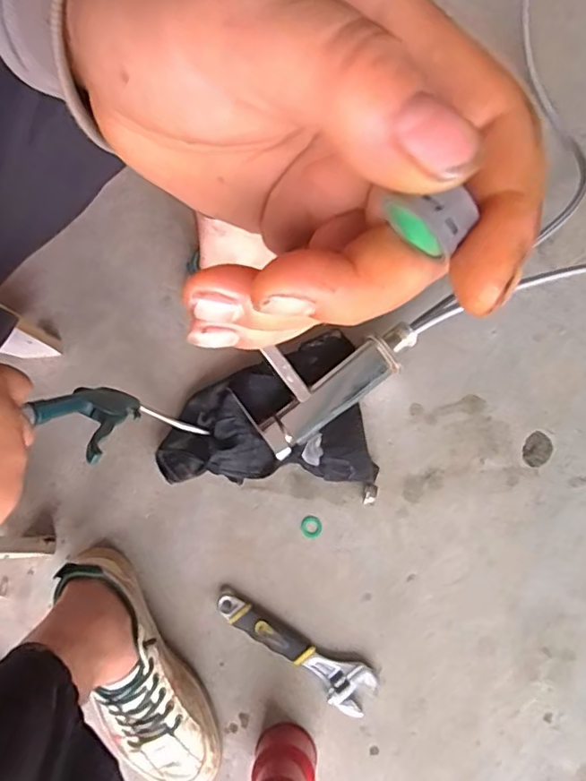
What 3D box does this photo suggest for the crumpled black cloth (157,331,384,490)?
[{"bbox_3d":[-0.041,0.043,0.654,0.251,0.058,0.170,-12,77,-2],"label":"crumpled black cloth"}]

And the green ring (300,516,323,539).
[{"bbox_3d":[0.021,0.157,0.652,0.025,0.004,0.025,0,77,1],"label":"green ring"}]

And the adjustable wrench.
[{"bbox_3d":[0.000,0.285,0.620,0.187,0.013,0.049,29,79,7],"label":"adjustable wrench"}]

